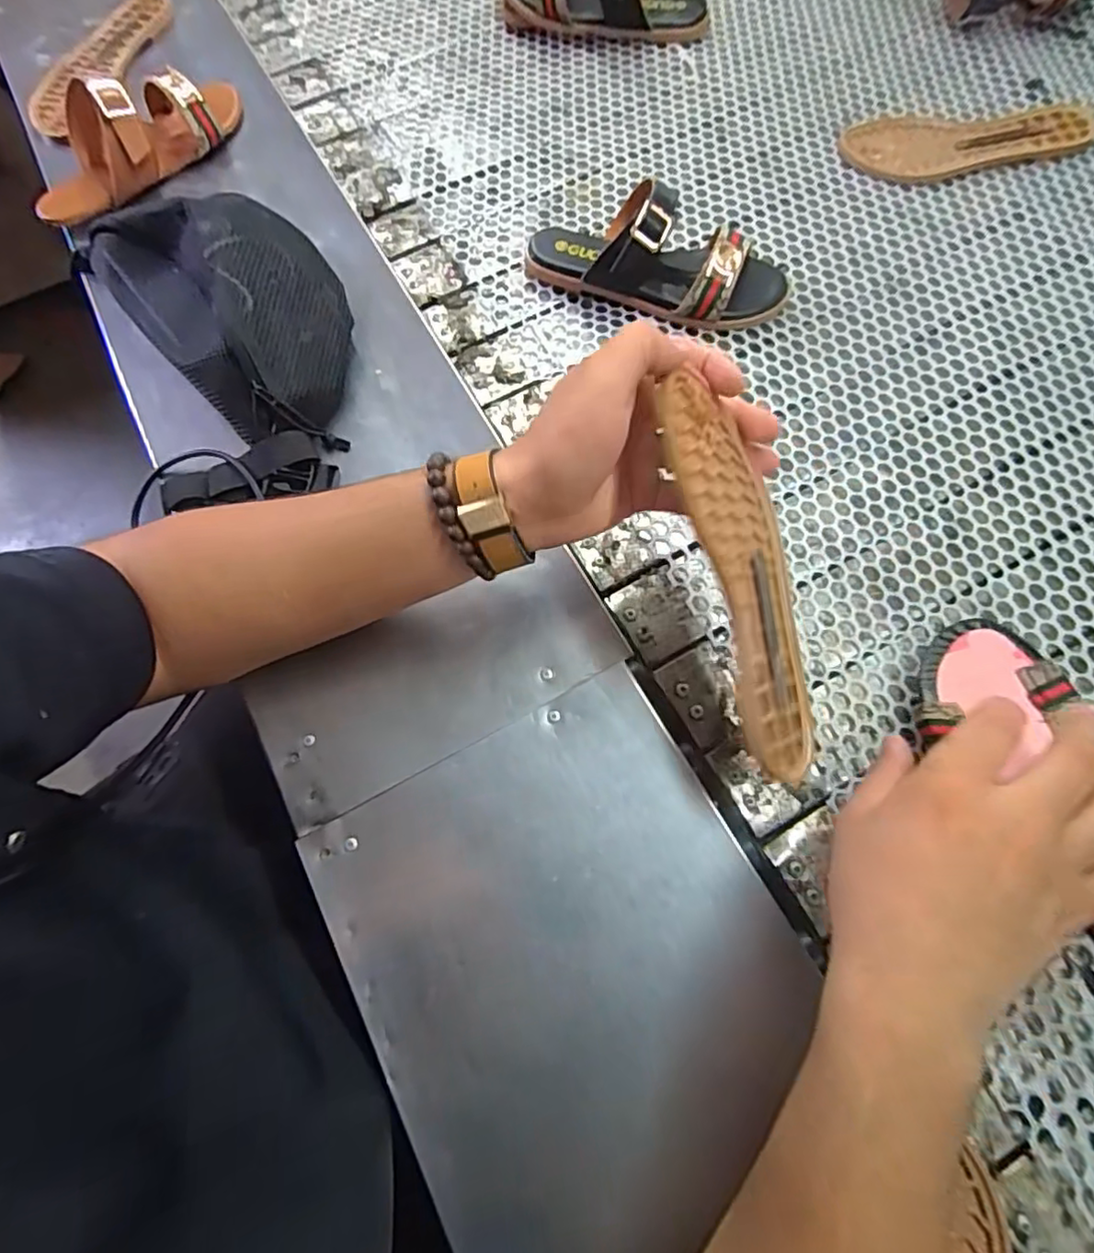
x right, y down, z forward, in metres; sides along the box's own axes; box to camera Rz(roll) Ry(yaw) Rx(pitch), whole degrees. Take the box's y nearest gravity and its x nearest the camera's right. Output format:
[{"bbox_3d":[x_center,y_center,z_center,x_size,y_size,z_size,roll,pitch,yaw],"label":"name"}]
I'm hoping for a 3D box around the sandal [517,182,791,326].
[{"bbox_3d":[0.092,-0.314,0.518,0.230,0.083,0.085,11,72,6],"label":"sandal"}]

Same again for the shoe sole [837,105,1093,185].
[{"bbox_3d":[0.409,-0.478,0.598,0.233,0.016,0.093,-9,71,-1],"label":"shoe sole"}]

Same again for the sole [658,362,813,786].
[{"bbox_3d":[0.115,-0.028,0.347,0.073,0.009,0.221,-17,91,-38],"label":"sole"}]

